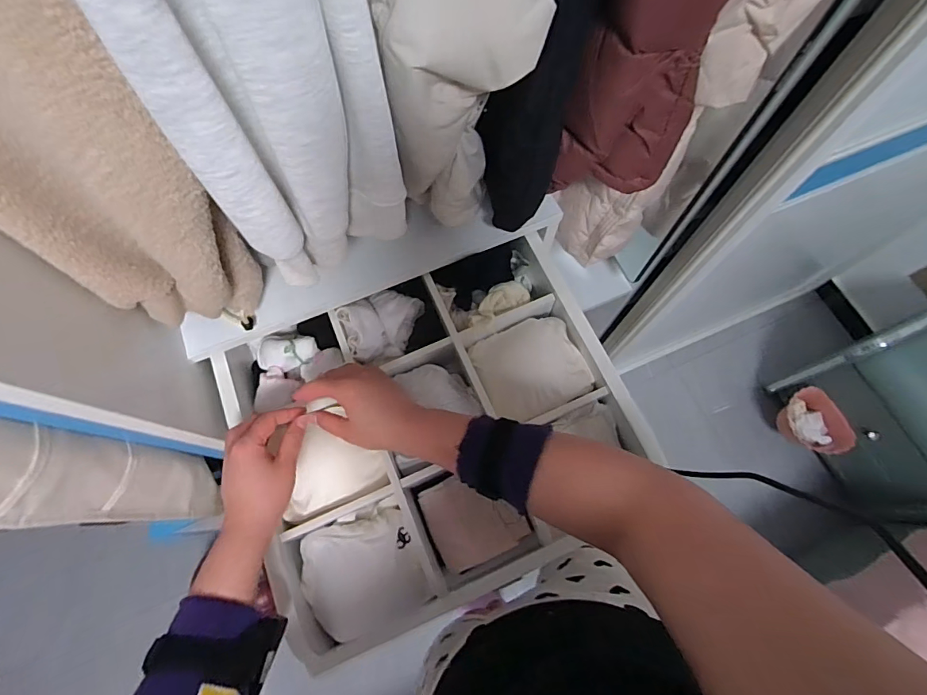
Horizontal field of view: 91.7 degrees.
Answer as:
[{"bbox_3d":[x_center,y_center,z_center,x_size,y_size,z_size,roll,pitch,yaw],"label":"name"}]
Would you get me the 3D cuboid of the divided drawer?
[{"bbox_3d":[-0.032,0.095,0.564,0.445,0.088,0.388,-22,70,-7],"label":"divided drawer"}]

